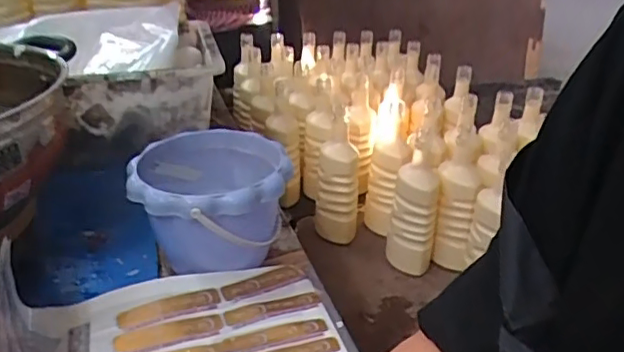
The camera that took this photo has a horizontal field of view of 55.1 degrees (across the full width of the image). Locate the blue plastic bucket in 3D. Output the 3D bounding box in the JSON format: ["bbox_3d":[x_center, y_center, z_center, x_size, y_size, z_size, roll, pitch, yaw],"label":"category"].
[{"bbox_3d":[-0.101,0.035,0.619,0.146,0.118,0.151,0,29,0],"label":"blue plastic bucket"}]

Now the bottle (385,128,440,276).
[{"bbox_3d":[0.185,0.059,1.088,0.085,0.256,0.106,3,30,6],"label":"bottle"}]

